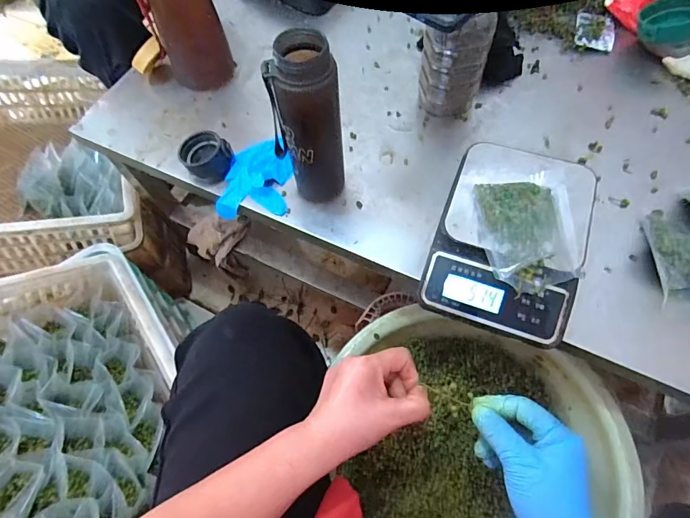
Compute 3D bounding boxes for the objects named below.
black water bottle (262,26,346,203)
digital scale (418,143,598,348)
[{"bbox_3d":[-0.039,-0.141,0.455,0.063,0.203,0.058,-2,64,3],"label":"black water bottle"},{"bbox_3d":[0.183,-0.027,0.464,0.151,0.062,0.211,18,66,13],"label":"digital scale"}]

